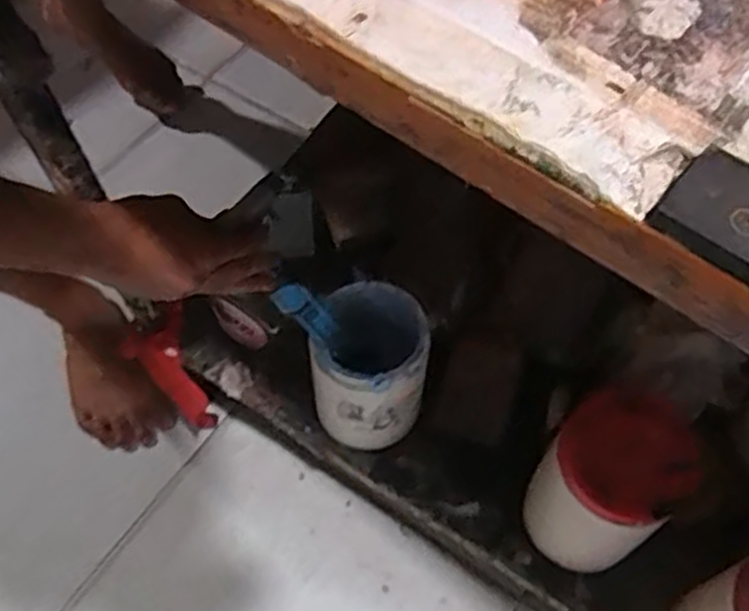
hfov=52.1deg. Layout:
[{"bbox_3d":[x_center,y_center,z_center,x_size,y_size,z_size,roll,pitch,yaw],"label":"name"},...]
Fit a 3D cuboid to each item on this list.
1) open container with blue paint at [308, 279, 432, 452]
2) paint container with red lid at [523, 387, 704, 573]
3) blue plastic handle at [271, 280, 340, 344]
[{"bbox_3d":[-0.003,0.057,0.690,0.091,0.139,0.103,11,61,6],"label":"open container with blue paint"},{"bbox_3d":[0.181,0.144,0.614,0.095,0.166,0.098,33,66,17],"label":"paint container with red lid"},{"bbox_3d":[-0.049,0.007,0.580,0.024,0.086,0.012,-16,60,13],"label":"blue plastic handle"}]

